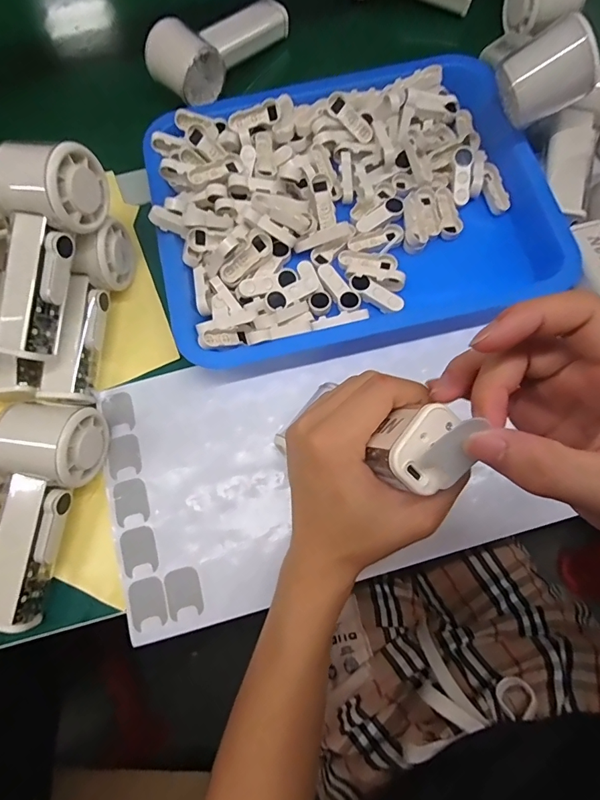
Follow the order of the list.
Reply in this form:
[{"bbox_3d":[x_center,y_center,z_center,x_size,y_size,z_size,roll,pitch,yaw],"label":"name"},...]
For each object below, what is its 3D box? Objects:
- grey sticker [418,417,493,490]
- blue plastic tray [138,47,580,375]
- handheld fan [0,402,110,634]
[{"bbox_3d":[0.066,0.021,0.180,0.018,0.004,0.034,38,118,-1],"label":"grey sticker"},{"bbox_3d":[0.038,-0.172,0.372,0.325,0.036,0.258,-14,73,-2],"label":"blue plastic tray"},{"bbox_3d":[-0.193,0.076,0.301,0.061,0.052,0.152,11,73,6],"label":"handheld fan"}]

